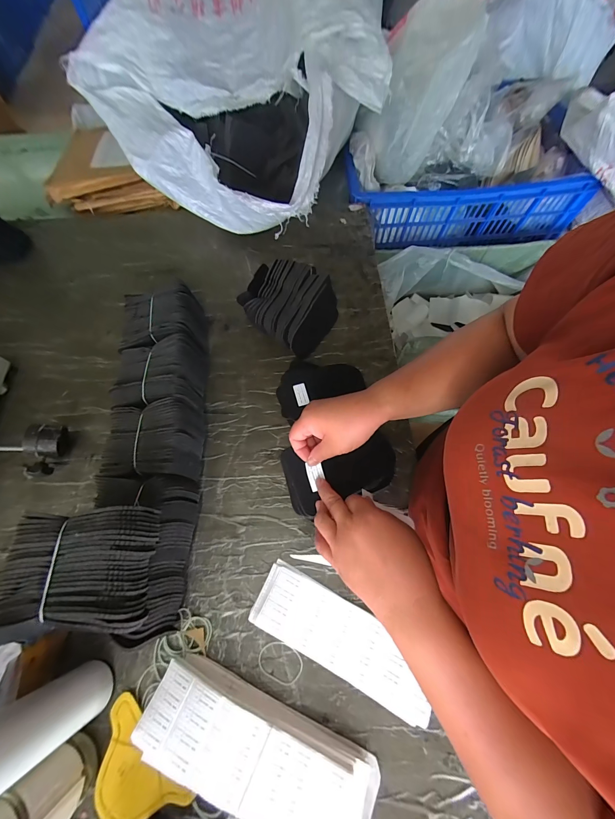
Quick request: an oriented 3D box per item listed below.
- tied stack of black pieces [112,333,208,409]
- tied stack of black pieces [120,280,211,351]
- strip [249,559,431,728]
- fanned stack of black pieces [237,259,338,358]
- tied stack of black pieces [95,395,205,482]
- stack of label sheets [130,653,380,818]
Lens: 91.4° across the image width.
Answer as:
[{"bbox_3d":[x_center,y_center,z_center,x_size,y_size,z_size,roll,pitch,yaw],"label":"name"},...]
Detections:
[{"bbox_3d":[-0.262,-0.057,0.544,0.130,0.105,0.129,-3,67,0],"label":"tied stack of black pieces"},{"bbox_3d":[-0.274,-0.165,0.575,0.142,0.094,0.128,-6,67,-1],"label":"tied stack of black pieces"},{"bbox_3d":[0.048,0.325,0.429,0.259,0.014,0.088,25,70,11],"label":"strip"},{"bbox_3d":[-0.038,-0.218,0.595,0.177,0.093,0.160,32,71,13],"label":"fanned stack of black pieces"},{"bbox_3d":[-0.251,0.051,0.498,0.136,0.101,0.124,0,67,1],"label":"tied stack of black pieces"},{"bbox_3d":[-0.059,0.424,0.365,0.293,0.041,0.095,21,69,10],"label":"stack of label sheets"}]

